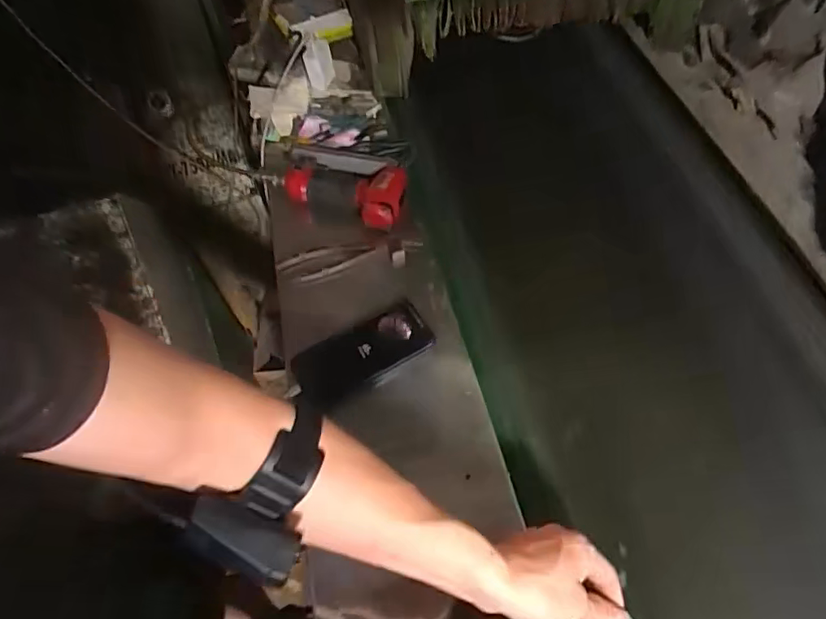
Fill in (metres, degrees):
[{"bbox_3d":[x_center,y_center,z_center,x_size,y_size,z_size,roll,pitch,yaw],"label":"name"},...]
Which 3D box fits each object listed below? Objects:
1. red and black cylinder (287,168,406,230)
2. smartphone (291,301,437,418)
[{"bbox_3d":[-0.094,-0.194,0.886,0.204,0.086,0.113,13,58,29],"label":"red and black cylinder"},{"bbox_3d":[-0.062,0.055,0.680,0.168,0.007,0.090,-32,62,-6],"label":"smartphone"}]

